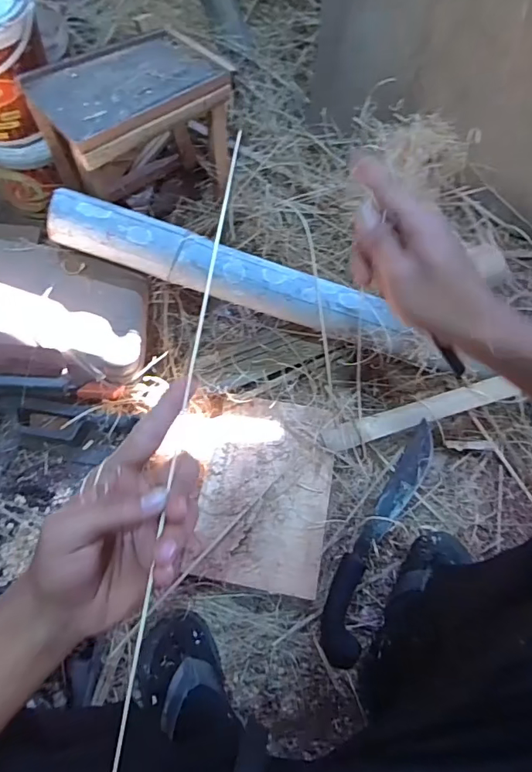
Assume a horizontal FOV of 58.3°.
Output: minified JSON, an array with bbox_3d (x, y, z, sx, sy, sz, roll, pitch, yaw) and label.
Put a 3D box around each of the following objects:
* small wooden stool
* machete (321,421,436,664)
[{"bbox_3d":[-0.205,-0.409,0.805,0.278,0.251,0.193,-34,74,-12],"label":"small wooden stool"},{"bbox_3d":[0.164,0.218,0.701,0.064,0.032,0.360,24,71,7],"label":"machete"}]

